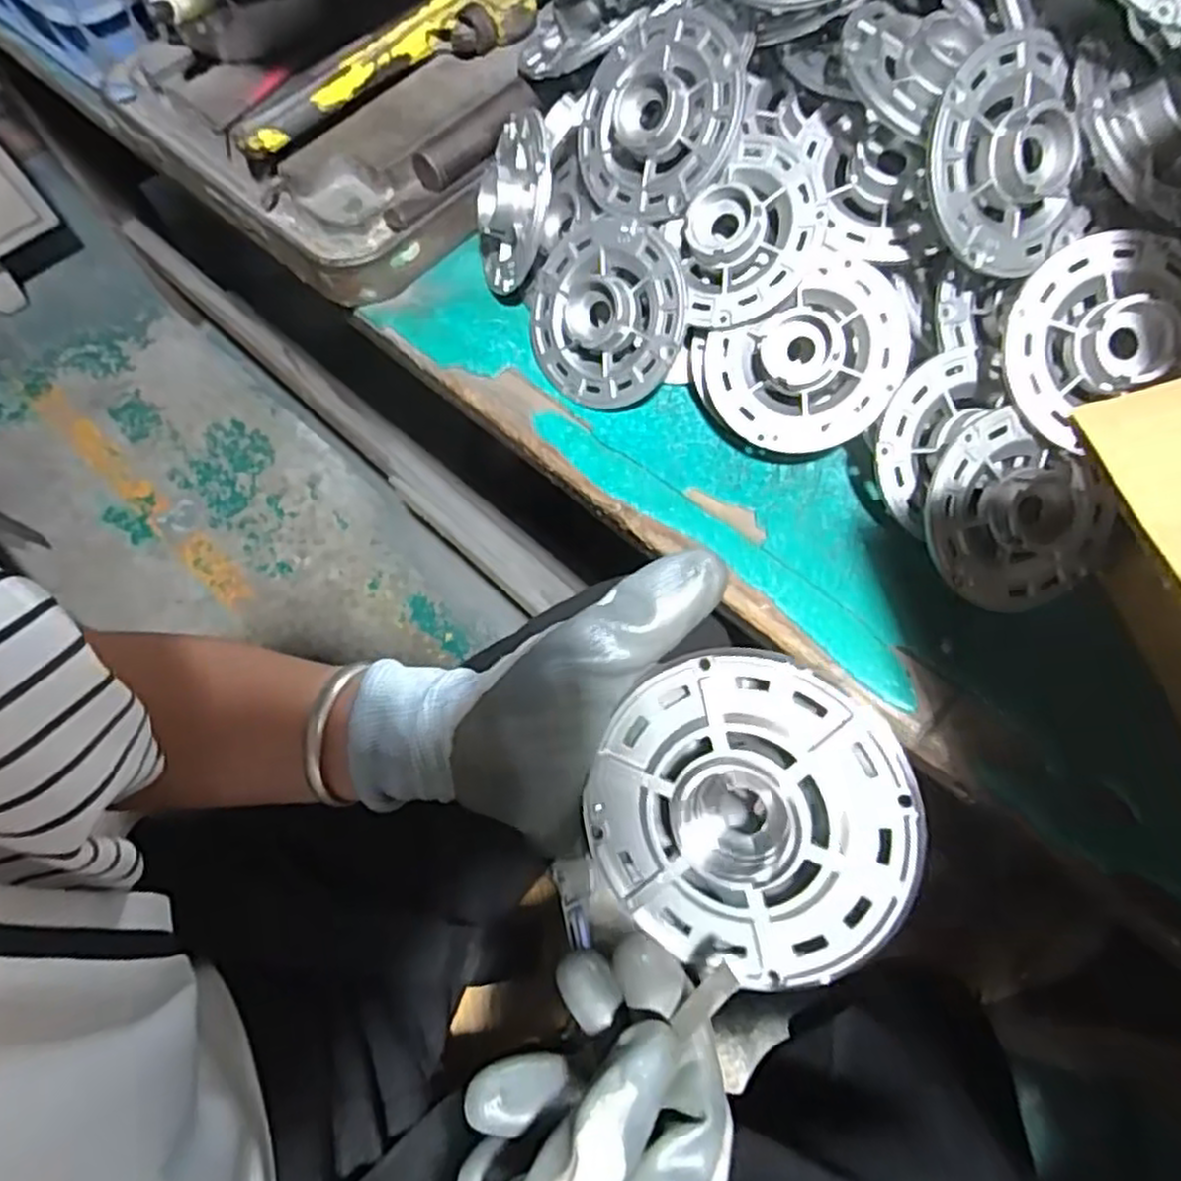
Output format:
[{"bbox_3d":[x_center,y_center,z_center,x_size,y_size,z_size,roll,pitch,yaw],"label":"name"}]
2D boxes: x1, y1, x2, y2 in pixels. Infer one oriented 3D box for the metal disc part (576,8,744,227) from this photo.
[{"bbox_3d":[0.037,-0.280,0.442,0.104,0.021,0.108,5,99,33],"label":"metal disc part"}]

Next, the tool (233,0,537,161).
[{"bbox_3d":[-0.147,-0.373,0.528,0.231,0.028,0.056,-35,70,-11],"label":"tool"}]

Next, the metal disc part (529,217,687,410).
[{"bbox_3d":[0.006,-0.173,0.467,0.108,0.026,0.109,-9,94,32],"label":"metal disc part"}]

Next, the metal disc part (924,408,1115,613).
[{"bbox_3d":[0.229,-0.036,0.401,0.104,0.028,0.091,27,96,-12],"label":"metal disc part"}]

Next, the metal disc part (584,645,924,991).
[{"bbox_3d":[0.055,0.075,0.260,0.104,0.030,0.106,0,90,22],"label":"metal disc part"}]

